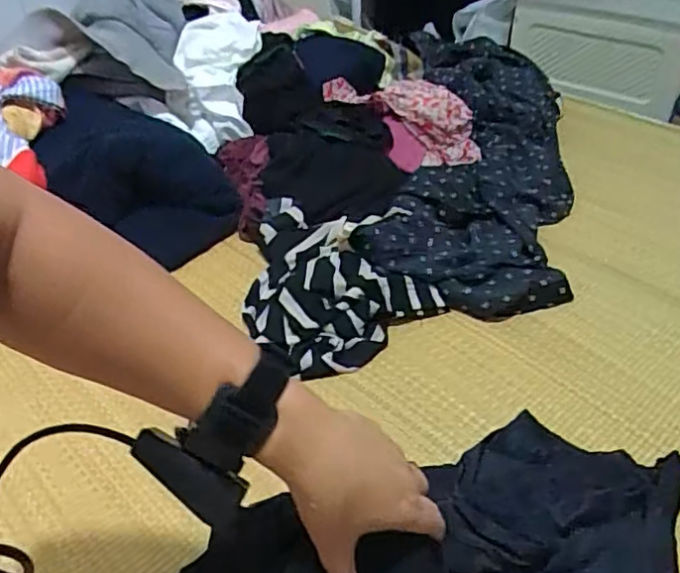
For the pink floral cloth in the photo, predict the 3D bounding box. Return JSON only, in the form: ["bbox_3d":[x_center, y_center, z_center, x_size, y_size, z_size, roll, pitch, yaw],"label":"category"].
[{"bbox_3d":[0.103,-0.286,1.015,0.285,0.070,0.123,29,44,13],"label":"pink floral cloth"}]

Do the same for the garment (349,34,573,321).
[{"bbox_3d":[0.218,-0.219,0.978,0.272,0.120,0.699,7,38,11],"label":"garment"}]

